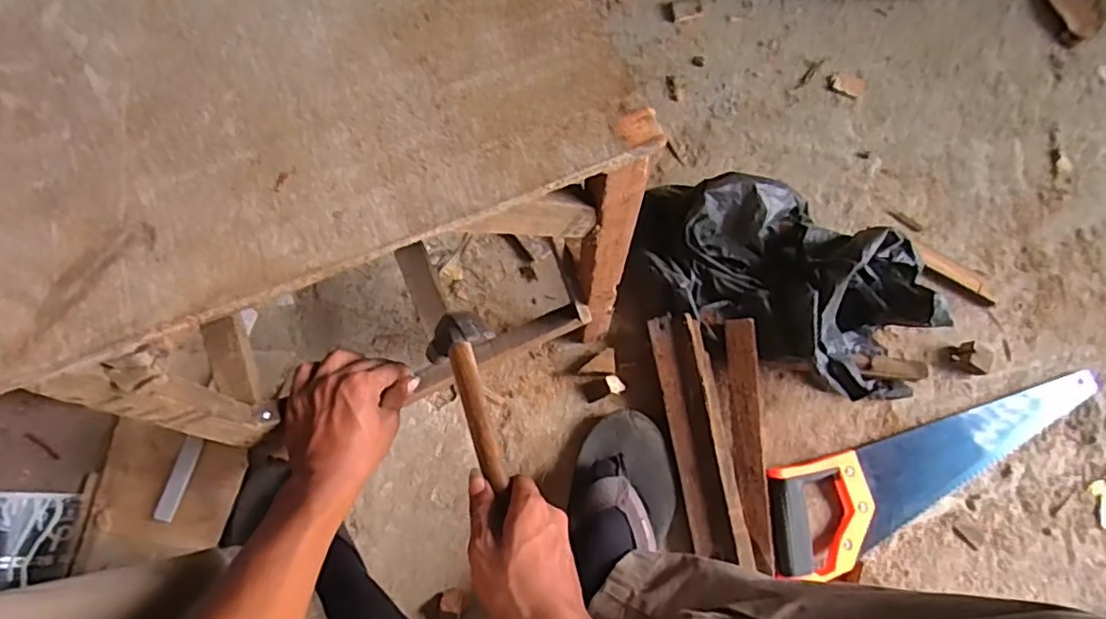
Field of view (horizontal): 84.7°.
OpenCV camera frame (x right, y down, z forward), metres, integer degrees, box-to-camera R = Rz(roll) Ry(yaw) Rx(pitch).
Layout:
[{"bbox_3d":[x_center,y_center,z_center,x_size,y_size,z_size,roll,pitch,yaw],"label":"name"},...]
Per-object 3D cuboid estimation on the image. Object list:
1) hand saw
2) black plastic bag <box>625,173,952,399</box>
[{"bbox_3d":[0.418,0.168,0.661,0.416,0.023,0.109,-21,73,-7],"label":"hand saw"},{"bbox_3d":[0.254,-0.033,0.684,0.329,0.101,0.196,23,73,7],"label":"black plastic bag"}]

